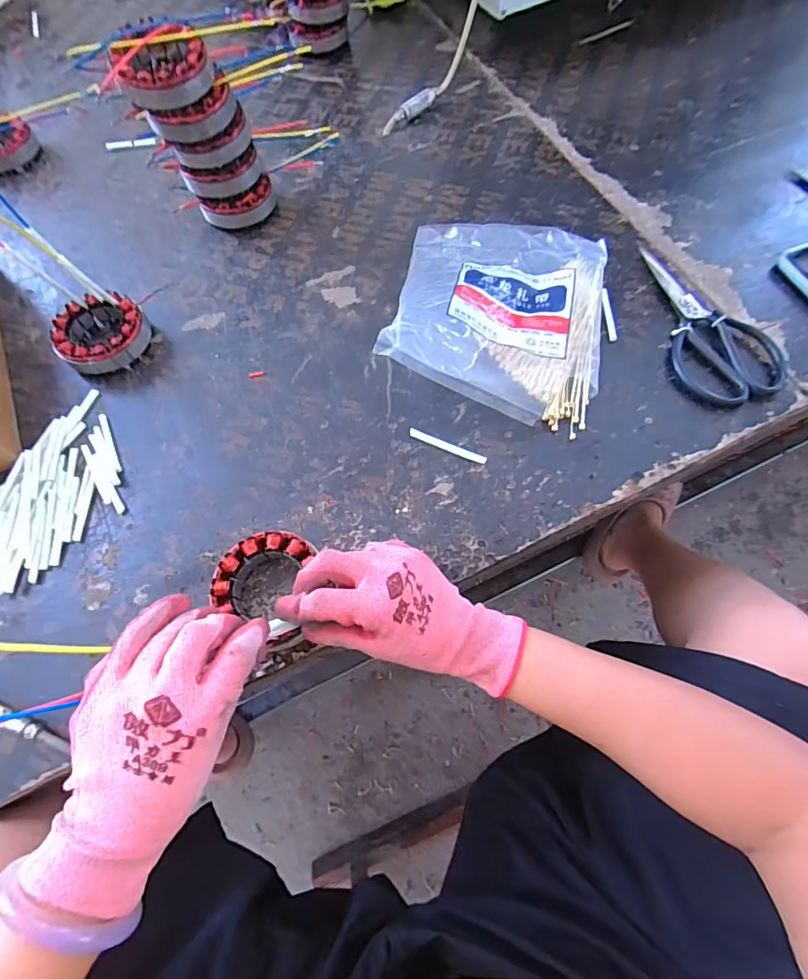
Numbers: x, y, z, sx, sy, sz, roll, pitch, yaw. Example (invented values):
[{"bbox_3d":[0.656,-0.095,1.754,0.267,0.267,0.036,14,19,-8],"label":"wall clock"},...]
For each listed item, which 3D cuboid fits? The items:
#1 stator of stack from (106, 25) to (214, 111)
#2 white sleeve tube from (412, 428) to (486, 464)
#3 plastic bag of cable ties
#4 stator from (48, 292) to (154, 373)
[{"bbox_3d":[-0.225,-0.393,0.432,0.083,0.037,0.073,-23,68,-7],"label":"stator of stack"},{"bbox_3d":[0.040,-0.040,0.423,0.074,0.004,0.008,23,68,11],"label":"white sleeve tube"},{"bbox_3d":[0.097,-0.191,0.453,0.205,0.062,0.256,10,67,6],"label":"plastic bag of cable ties"},{"bbox_3d":[-0.303,-0.155,0.470,0.078,0.032,0.077,0,66,1],"label":"stator"}]

